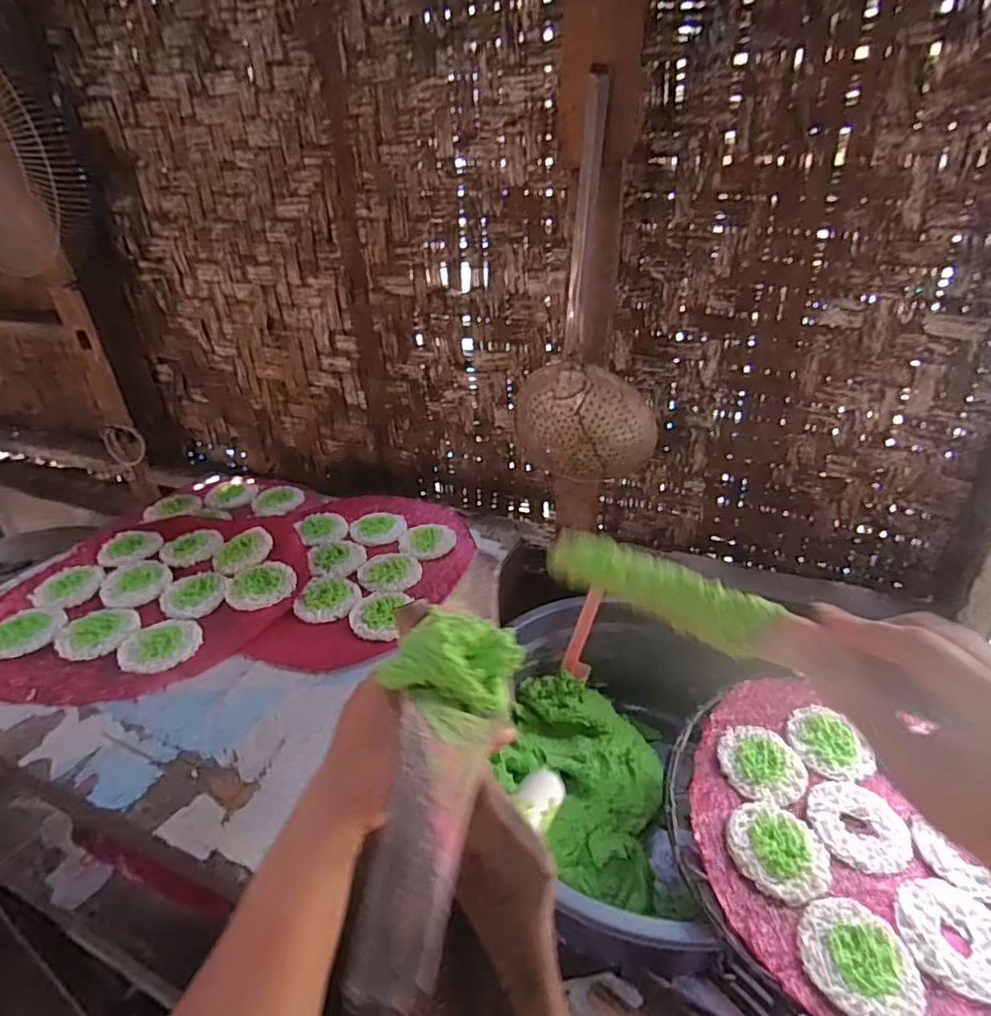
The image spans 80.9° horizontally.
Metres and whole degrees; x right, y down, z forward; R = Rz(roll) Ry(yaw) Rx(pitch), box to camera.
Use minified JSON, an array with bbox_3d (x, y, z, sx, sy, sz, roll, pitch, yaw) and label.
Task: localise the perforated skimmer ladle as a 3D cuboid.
[{"bbox_3d":[0.089,-0.232,0.715,0.175,0.463,0.106,-6,21,14],"label":"perforated skimmer ladle"}]

